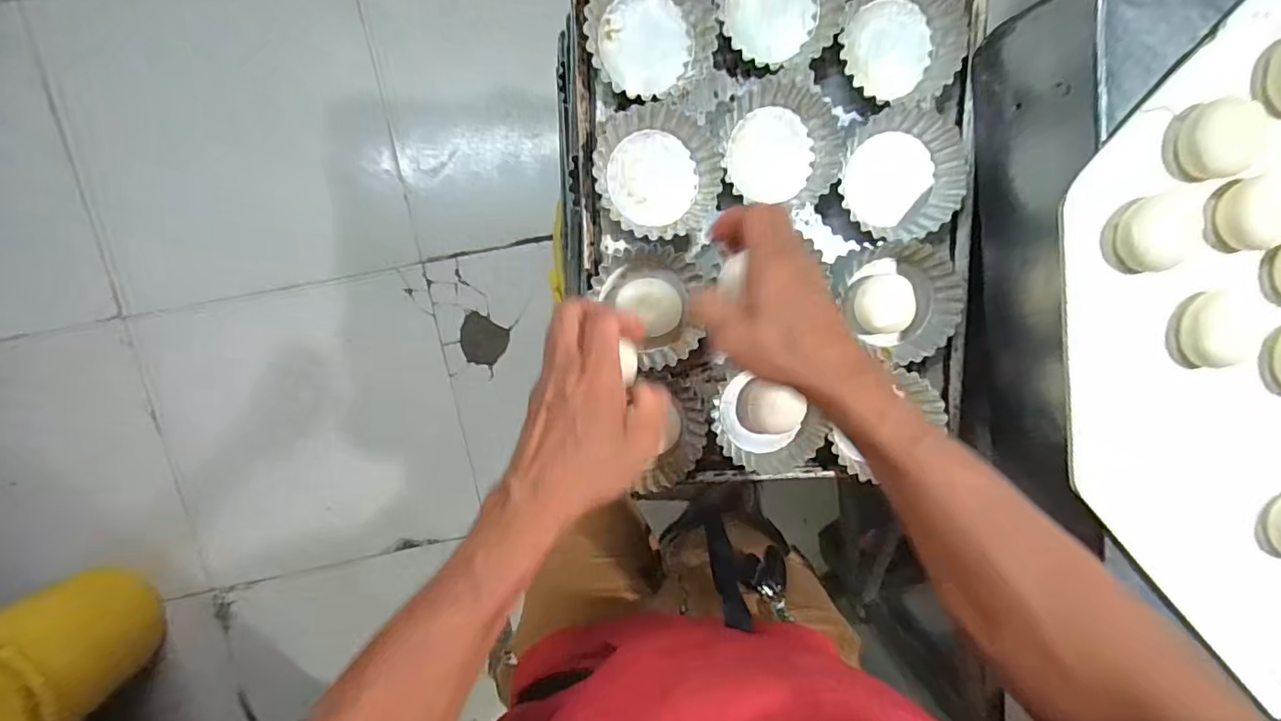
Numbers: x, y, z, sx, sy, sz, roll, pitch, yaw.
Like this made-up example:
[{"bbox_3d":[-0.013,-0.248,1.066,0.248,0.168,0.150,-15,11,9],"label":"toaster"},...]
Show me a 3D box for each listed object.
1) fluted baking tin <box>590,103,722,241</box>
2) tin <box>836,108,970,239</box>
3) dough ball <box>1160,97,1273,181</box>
[{"bbox_3d":[0.015,-0.150,0.437,0.098,0.027,0.098,-7,98,-4],"label":"fluted baking tin"},{"bbox_3d":[0.217,-0.153,0.451,0.102,0.033,0.099,-1,98,-4],"label":"tin"},{"bbox_3d":[0.372,-0.142,0.351,0.042,0.027,0.047,-9,98,-3],"label":"dough ball"}]

